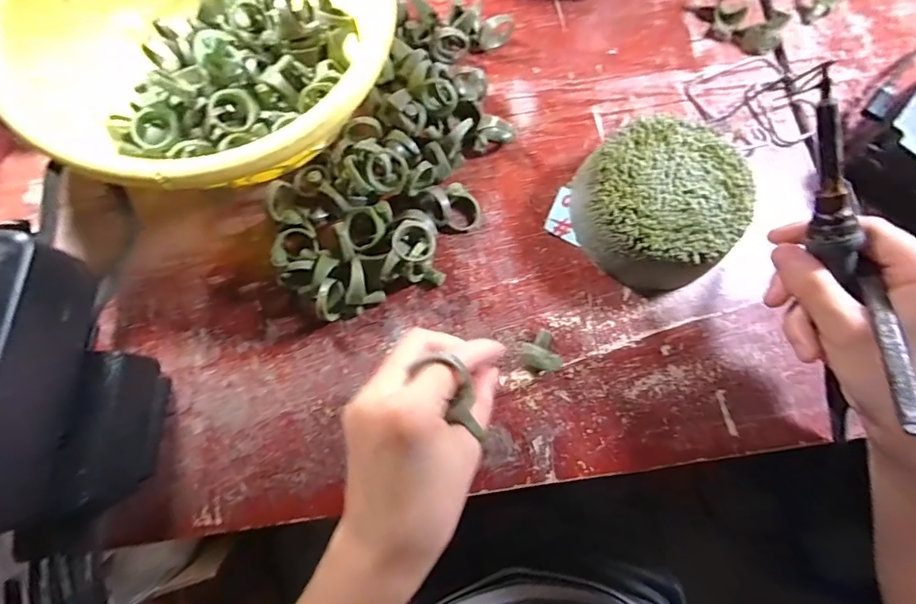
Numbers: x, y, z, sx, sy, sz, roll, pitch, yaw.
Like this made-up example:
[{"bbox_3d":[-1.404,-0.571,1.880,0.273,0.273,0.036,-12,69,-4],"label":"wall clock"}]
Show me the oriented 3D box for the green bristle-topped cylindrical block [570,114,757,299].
[{"bbox_3d":[0.130,-0.066,0.301,0.099,0.045,0.101,0,77,0],"label":"green bristle-topped cylindrical block"}]

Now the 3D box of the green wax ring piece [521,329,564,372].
[{"bbox_3d":[0.052,0.032,0.290,0.020,0.016,0.026,-13,78,-3],"label":"green wax ring piece"}]

